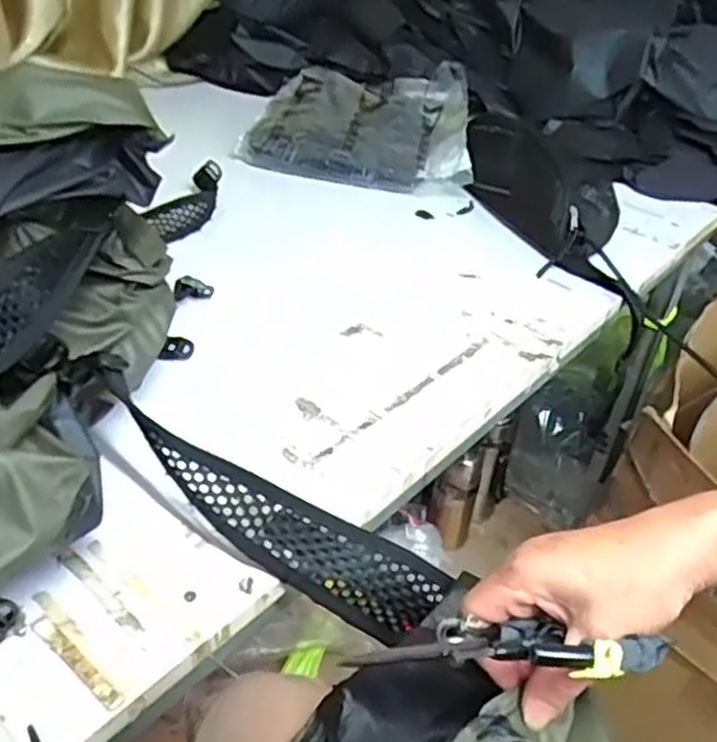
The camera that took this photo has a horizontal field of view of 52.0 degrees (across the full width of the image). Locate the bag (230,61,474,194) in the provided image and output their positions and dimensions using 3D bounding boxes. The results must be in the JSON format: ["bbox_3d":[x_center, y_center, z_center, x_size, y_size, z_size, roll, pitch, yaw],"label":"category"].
[{"bbox_3d":[0.002,-0.321,0.956,0.279,0.081,0.231,7,39,1],"label":"bag"}]

